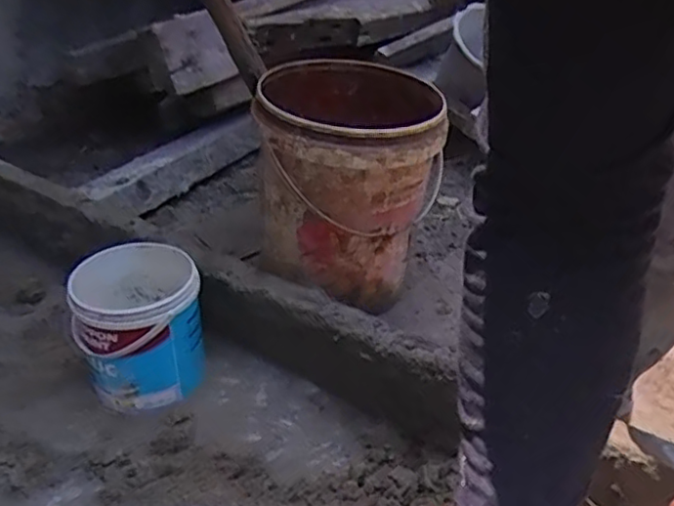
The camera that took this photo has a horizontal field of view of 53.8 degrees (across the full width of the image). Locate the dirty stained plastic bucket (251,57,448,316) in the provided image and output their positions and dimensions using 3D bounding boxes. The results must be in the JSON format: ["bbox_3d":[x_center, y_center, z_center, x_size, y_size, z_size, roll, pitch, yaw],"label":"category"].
[{"bbox_3d":[0.019,-0.131,1.167,0.299,0.316,0.344,4,36,-3],"label":"dirty stained plastic bucket"}]

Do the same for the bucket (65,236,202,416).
[{"bbox_3d":[-0.292,0.103,0.983,0.169,0.181,0.182,2,34,-1],"label":"bucket"}]

